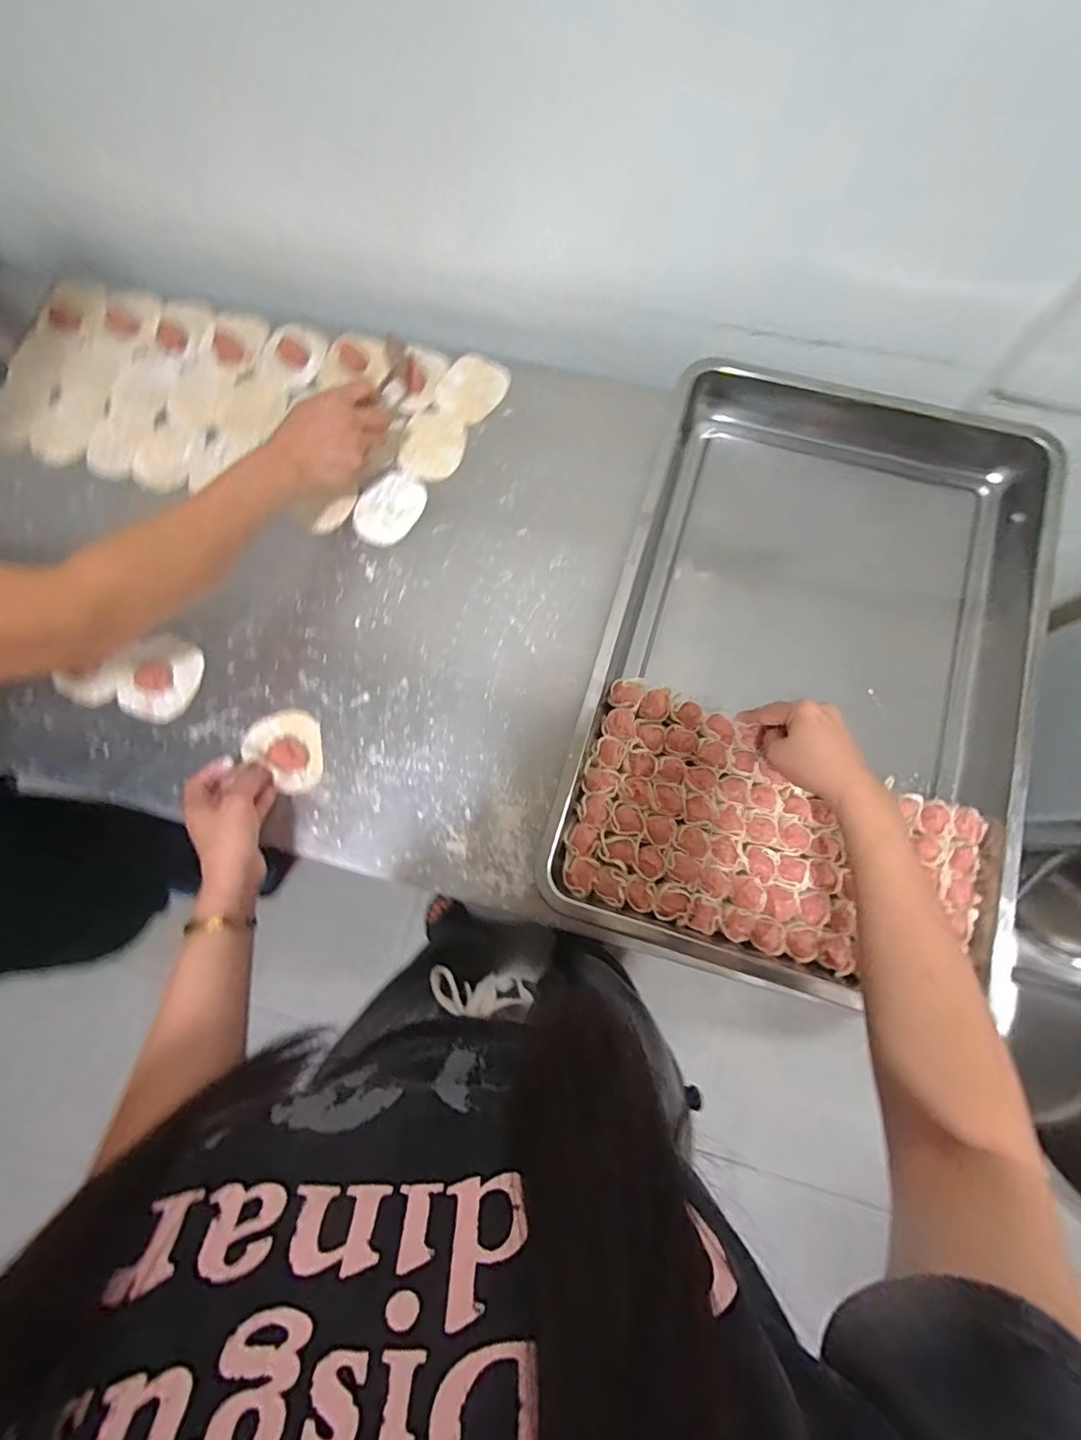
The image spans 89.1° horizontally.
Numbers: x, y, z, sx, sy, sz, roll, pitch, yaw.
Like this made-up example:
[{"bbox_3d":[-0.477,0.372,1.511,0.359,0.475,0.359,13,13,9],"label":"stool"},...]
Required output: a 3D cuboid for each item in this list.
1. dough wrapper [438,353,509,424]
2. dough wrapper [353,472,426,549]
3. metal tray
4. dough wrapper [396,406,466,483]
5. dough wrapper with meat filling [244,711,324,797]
[{"bbox_3d":[-0.080,-0.392,0.645,0.074,0.004,0.085,31,80,9],"label":"dough wrapper"},{"bbox_3d":[-0.169,-0.236,0.610,0.066,0.004,0.088,33,80,9],"label":"dough wrapper"},{"bbox_3d":[0.262,-0.071,0.535,0.387,0.053,0.612,16,78,6],"label":"metal tray"},{"bbox_3d":[-0.122,-0.316,0.628,0.069,0.005,0.089,16,78,6],"label":"dough wrapper"},{"bbox_3d":[-0.251,0.025,0.543,0.088,0.026,0.067,38,82,7],"label":"dough wrapper with meat filling"}]

